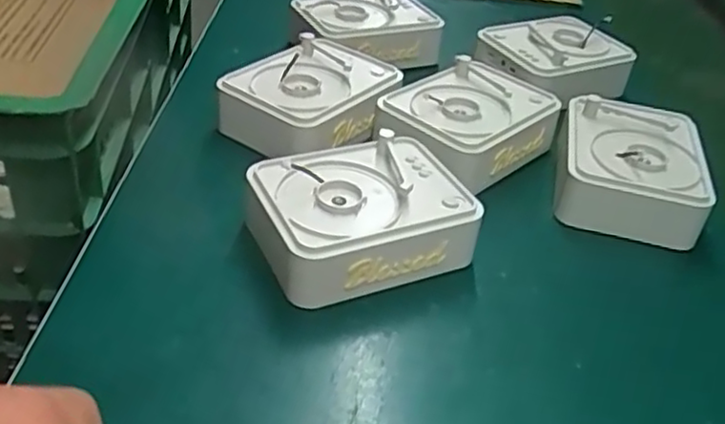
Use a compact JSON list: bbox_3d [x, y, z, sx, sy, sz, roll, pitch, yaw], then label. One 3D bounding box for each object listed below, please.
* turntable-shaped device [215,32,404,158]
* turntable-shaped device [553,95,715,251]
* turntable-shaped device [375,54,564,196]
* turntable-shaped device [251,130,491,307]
[{"bbox_3d":[-0.036,-0.089,0.539,0.103,0.044,0.125,31,43,27],"label":"turntable-shaped device"},{"bbox_3d":[0.195,-0.034,0.510,0.099,0.052,0.116,14,38,9],"label":"turntable-shaped device"},{"bbox_3d":[0.080,-0.071,0.532,0.101,0.039,0.148,33,44,30],"label":"turntable-shaped device"},{"bbox_3d":[-0.002,0.002,0.433,0.127,0.049,0.098,-13,42,-25],"label":"turntable-shaped device"}]

